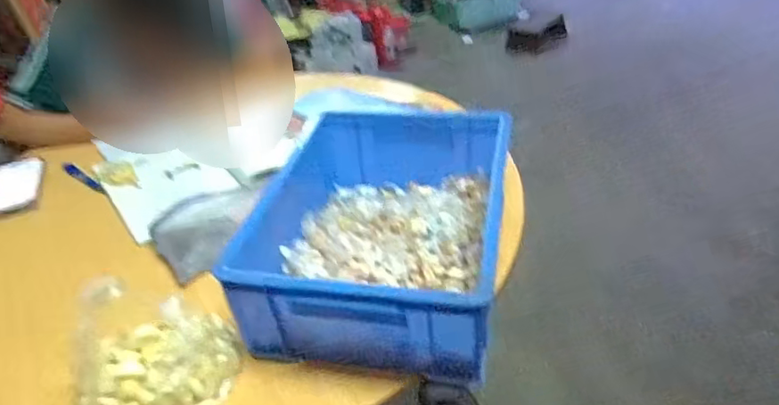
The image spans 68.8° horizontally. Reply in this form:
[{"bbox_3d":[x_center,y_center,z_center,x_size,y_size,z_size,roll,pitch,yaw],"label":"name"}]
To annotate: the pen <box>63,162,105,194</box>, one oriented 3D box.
[{"bbox_3d":[-0.495,-0.039,0.922,0.141,0.013,0.015,22,43,36],"label":"pen"}]

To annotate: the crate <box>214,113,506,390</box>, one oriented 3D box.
[{"bbox_3d":[-0.012,0.024,0.668,0.269,0.114,0.339,3,35,15],"label":"crate"}]

